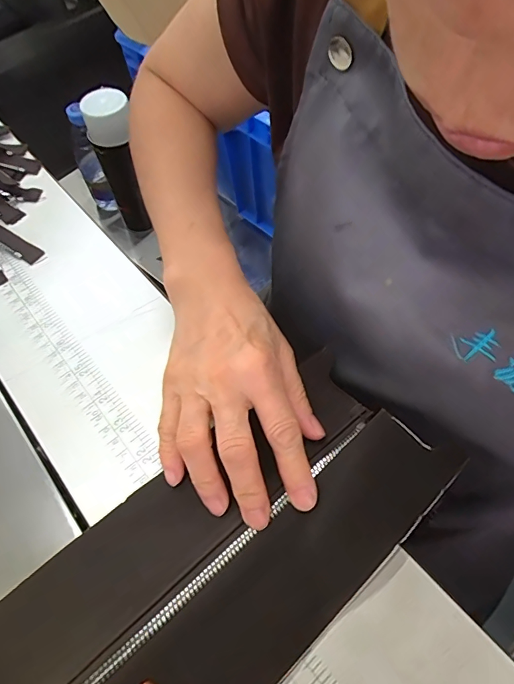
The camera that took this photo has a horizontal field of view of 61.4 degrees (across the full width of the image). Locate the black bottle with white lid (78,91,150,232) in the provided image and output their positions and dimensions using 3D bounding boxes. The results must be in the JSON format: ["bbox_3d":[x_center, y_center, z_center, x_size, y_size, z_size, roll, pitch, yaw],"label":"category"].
[{"bbox_3d":[-0.188,-0.242,0.607,0.055,0.183,0.060,-12,60,-4],"label":"black bottle with white lid"}]

